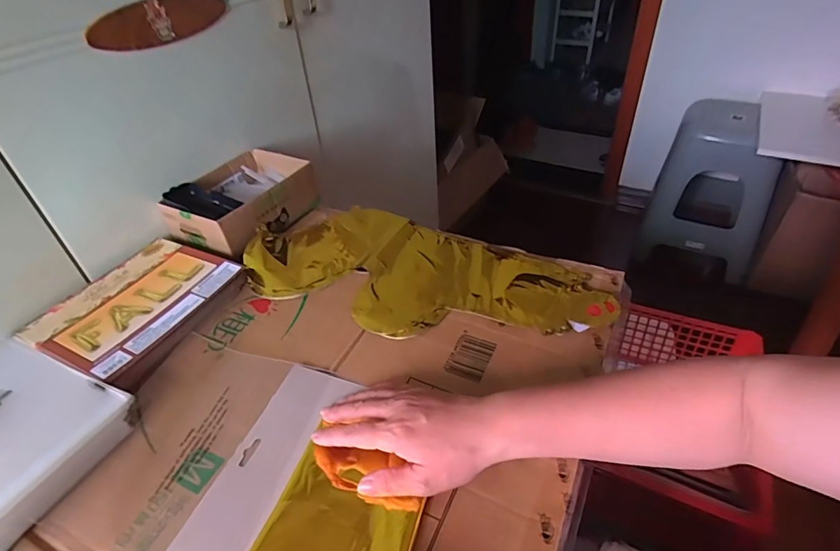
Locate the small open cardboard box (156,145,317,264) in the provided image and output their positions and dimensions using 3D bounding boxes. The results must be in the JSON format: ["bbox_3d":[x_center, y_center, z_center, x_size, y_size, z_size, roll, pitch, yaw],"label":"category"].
[{"bbox_3d":[-0.252,-0.108,0.674,0.145,0.063,0.187,17,44,22],"label":"small open cardboard box"}]

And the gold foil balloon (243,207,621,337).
[{"bbox_3d":[-0.002,-0.003,0.573,0.431,0.014,0.198,17,45,22],"label":"gold foil balloon"}]

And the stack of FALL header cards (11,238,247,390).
[{"bbox_3d":[-0.328,0.033,0.545,0.168,0.025,0.196,12,43,17],"label":"stack of FALL header cards"}]

